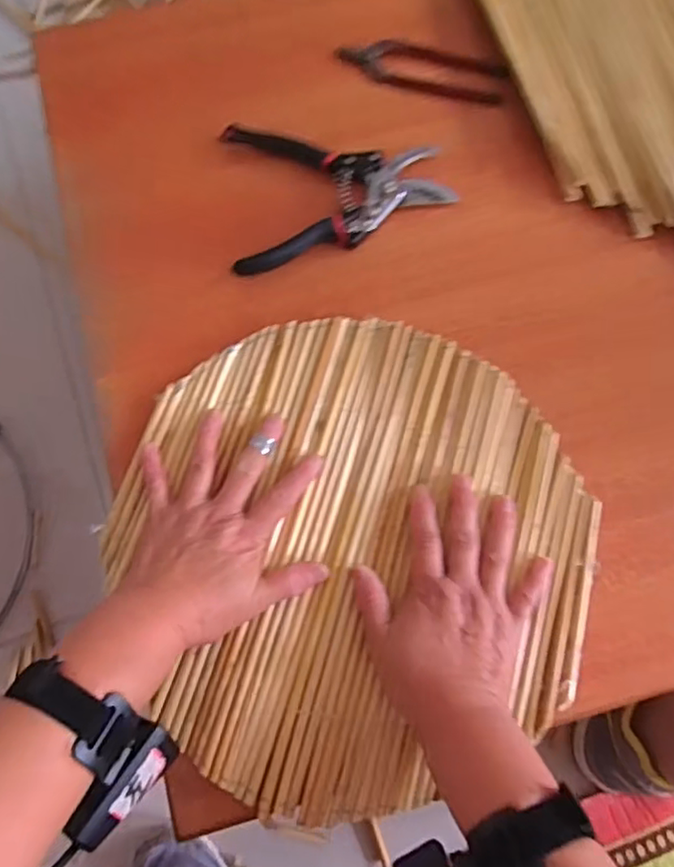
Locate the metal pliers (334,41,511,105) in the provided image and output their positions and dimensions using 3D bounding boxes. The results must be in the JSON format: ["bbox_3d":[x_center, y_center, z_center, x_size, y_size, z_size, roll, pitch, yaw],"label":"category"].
[{"bbox_3d":[0.077,-0.336,0.566,0.154,0.015,0.043,21,77,6],"label":"metal pliers"}]

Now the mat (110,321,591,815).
[{"bbox_3d":[0.013,0.071,0.447,0.326,0.014,0.335,0,75,1],"label":"mat"}]

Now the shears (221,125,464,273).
[{"bbox_3d":[0.002,-0.210,0.524,0.185,0.020,0.127,-11,75,-2],"label":"shears"}]

